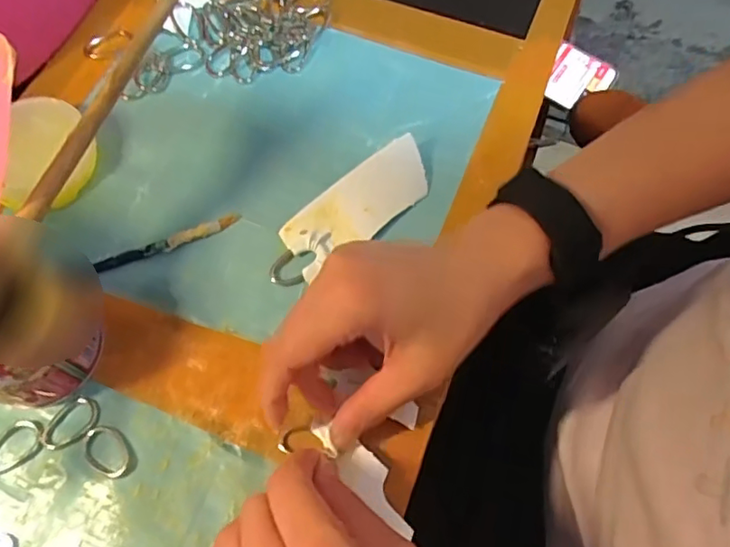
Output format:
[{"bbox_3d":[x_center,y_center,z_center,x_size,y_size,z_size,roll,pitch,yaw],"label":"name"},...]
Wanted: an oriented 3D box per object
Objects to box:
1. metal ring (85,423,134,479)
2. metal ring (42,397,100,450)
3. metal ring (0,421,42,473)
[{"bbox_3d":[-0.127,0.088,0.290,0.030,0.004,0.020,31,69,10],"label":"metal ring"},{"bbox_3d":[-0.148,0.076,0.296,0.030,0.004,0.021,-40,74,-18],"label":"metal ring"},{"bbox_3d":[-0.175,0.086,0.290,0.019,0.004,0.028,39,70,13],"label":"metal ring"}]

